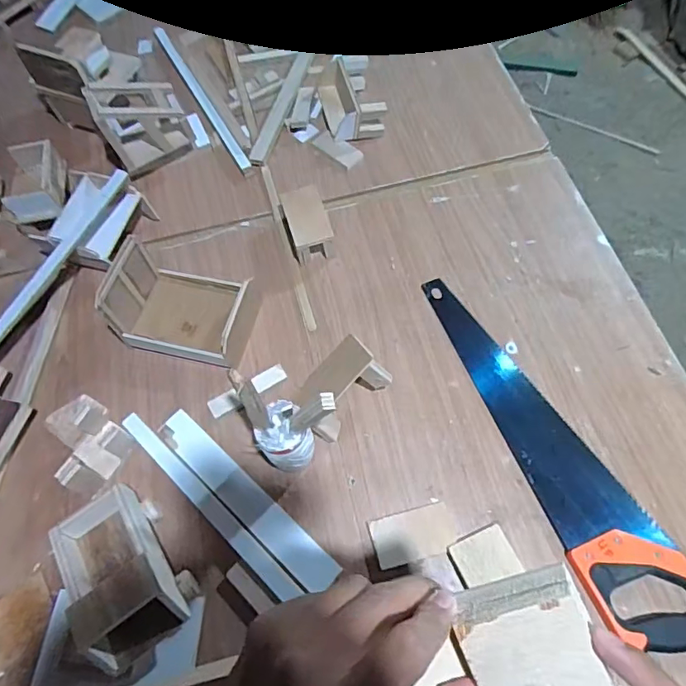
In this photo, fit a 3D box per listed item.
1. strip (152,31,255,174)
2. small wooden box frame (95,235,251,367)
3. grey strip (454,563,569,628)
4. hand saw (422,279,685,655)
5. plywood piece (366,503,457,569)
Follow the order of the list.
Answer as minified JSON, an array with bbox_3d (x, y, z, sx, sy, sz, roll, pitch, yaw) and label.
[{"bbox_3d":[-0.275,-0.475,0.975,0.024,0.013,0.462,-28,66,-10],"label":"strip"},{"bbox_3d":[-0.224,-0.053,0.711,0.173,0.107,0.133,12,66,9],"label":"small wooden box frame"},{"bbox_3d":[0.078,0.116,0.240,0.051,0.026,0.004,-25,90,16],"label":"grey strip"},{"bbox_3d":[0.257,0.116,0.647,0.119,0.034,0.531,-23,66,-8],"label":"hand saw"},{"bbox_3d":[0.084,0.227,0.611,0.095,0.008,0.056,-16,57,-1],"label":"plywood piece"}]

